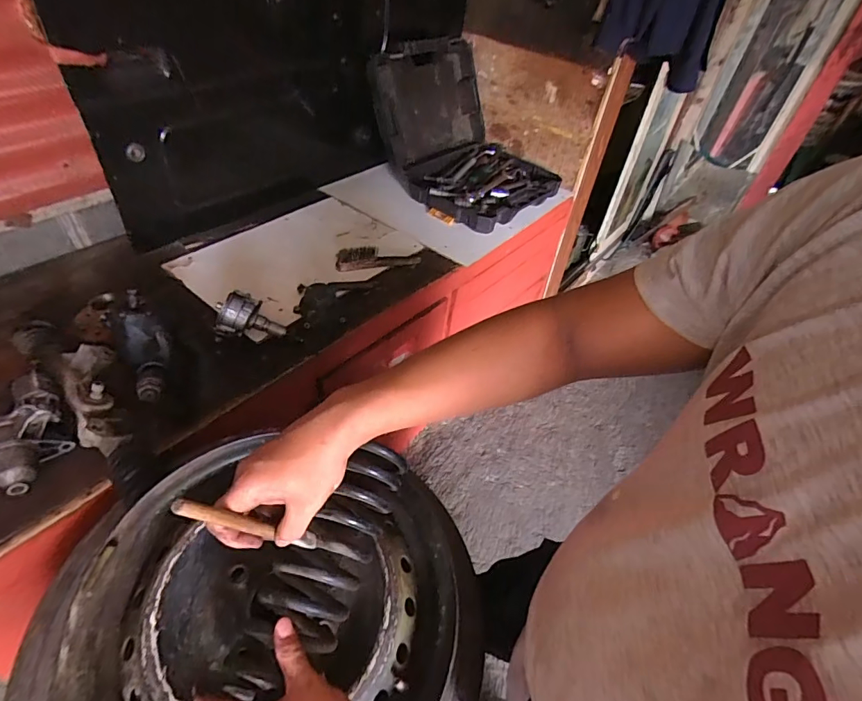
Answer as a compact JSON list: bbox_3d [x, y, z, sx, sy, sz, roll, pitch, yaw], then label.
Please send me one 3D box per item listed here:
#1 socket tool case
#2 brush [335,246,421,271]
[{"bbox_3d":[0.136,-0.669,1.399,0.509,0.372,0.466,36,51,28],"label":"socket tool case"},{"bbox_3d":[-0.129,-0.231,1.113,0.210,0.052,0.034,-9,46,-16],"label":"brush"}]

